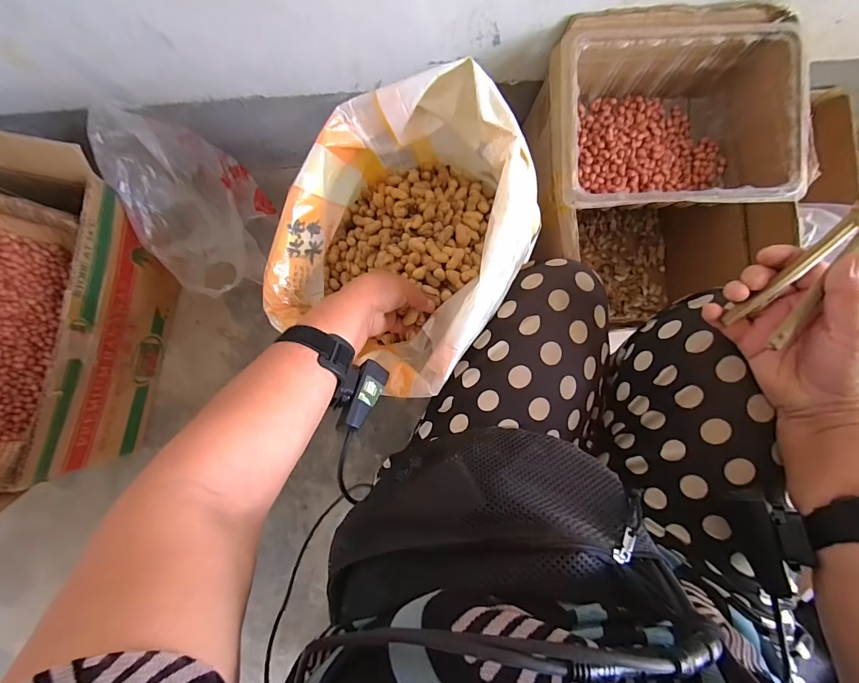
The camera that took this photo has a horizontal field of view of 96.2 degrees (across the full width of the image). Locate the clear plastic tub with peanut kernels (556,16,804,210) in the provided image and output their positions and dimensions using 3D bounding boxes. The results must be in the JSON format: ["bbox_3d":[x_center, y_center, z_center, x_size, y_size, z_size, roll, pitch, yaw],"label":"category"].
[{"bbox_3d":[0.337,-0.306,0.562,0.316,0.122,0.245,-3,84,-3],"label":"clear plastic tub with peanut kernels"}]

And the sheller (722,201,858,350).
[{"bbox_3d":[0.296,-0.060,0.286,0.029,0.046,0.130,35,104,1],"label":"sheller"}]

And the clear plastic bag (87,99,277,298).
[{"bbox_3d":[-0.380,-0.226,0.641,0.178,0.206,0.226,-16,85,-4],"label":"clear plastic bag"}]

